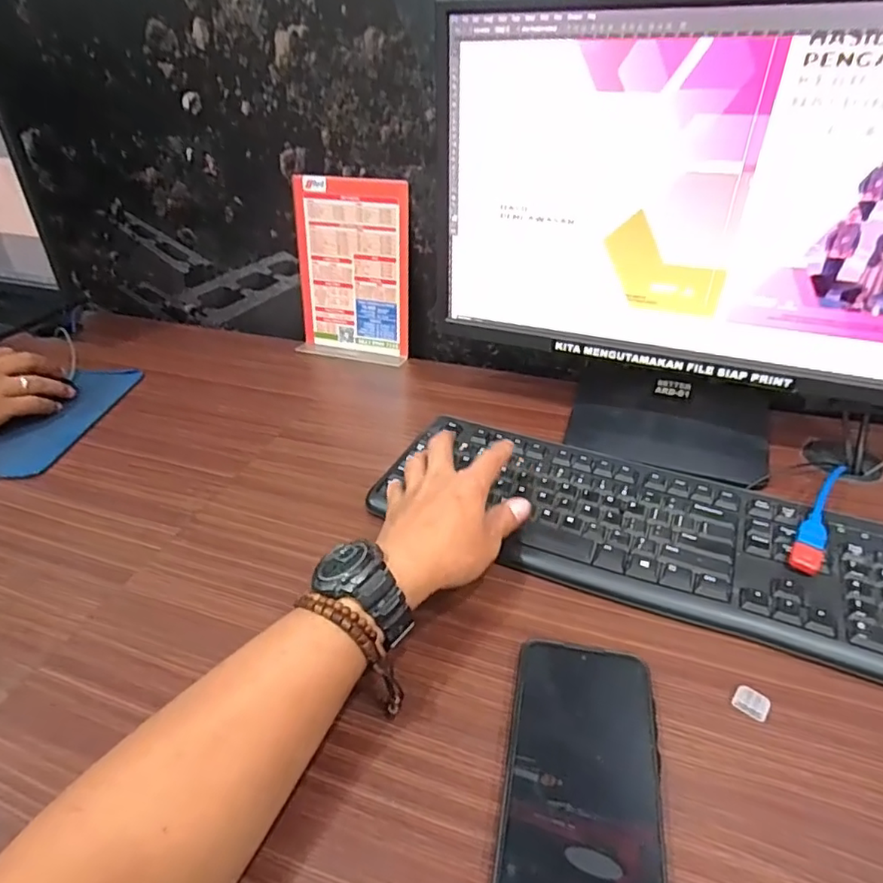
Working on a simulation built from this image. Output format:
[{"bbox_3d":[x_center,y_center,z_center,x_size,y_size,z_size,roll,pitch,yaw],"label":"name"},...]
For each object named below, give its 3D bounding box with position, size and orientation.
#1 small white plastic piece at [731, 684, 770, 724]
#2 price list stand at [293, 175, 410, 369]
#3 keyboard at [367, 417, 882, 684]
[{"bbox_3d":[0.187,0.157,0.340,0.019,0.005,0.016,24,44,30],"label":"small white plastic piece"},{"bbox_3d":[-0.113,-0.208,0.707,0.149,0.206,0.055,9,37,15],"label":"price list stand"},{"bbox_3d":[0.160,0.068,0.452,0.428,0.017,0.164,18,41,24],"label":"keyboard"}]

